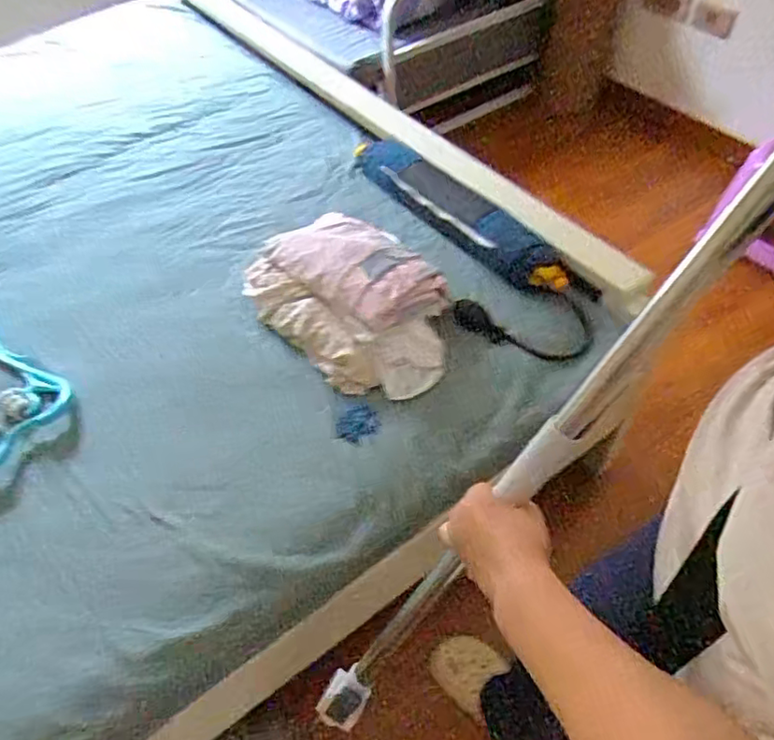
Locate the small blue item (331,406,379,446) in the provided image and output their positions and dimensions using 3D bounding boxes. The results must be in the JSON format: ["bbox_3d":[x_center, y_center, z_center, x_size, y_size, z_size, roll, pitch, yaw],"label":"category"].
[{"bbox_3d":[-0.046,0.081,0.887,0.068,0.013,0.049,-34,57,-21],"label":"small blue item"}]

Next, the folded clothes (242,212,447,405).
[{"bbox_3d":[-0.049,-0.124,0.987,0.262,0.110,0.375,-35,58,-21],"label":"folded clothes"}]

